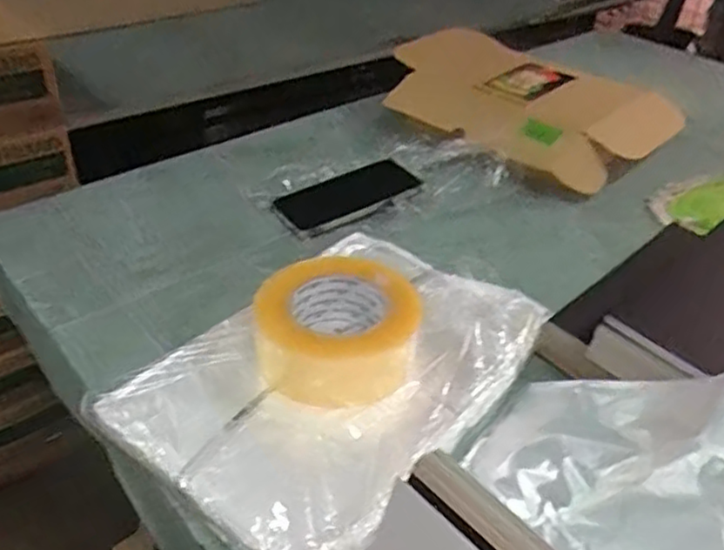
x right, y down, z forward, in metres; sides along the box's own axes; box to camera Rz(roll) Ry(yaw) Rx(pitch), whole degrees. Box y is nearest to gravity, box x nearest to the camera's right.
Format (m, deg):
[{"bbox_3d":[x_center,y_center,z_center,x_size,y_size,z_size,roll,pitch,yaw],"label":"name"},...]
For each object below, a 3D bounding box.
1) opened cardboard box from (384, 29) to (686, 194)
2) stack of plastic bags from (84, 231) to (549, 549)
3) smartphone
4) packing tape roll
[{"bbox_3d":[0.197,-0.224,0.897,0.251,0.095,0.366,-25,46,-30],"label":"opened cardboard box"},{"bbox_3d":[-0.020,0.071,0.542,0.229,0.031,0.313,28,45,28],"label":"stack of plastic bags"},{"bbox_3d":[-0.019,-0.094,0.778,0.158,0.010,0.080,-29,52,-21],"label":"smartphone"},{"bbox_3d":[-0.020,0.041,0.538,0.121,0.055,0.112,2,39,-1],"label":"packing tape roll"}]

